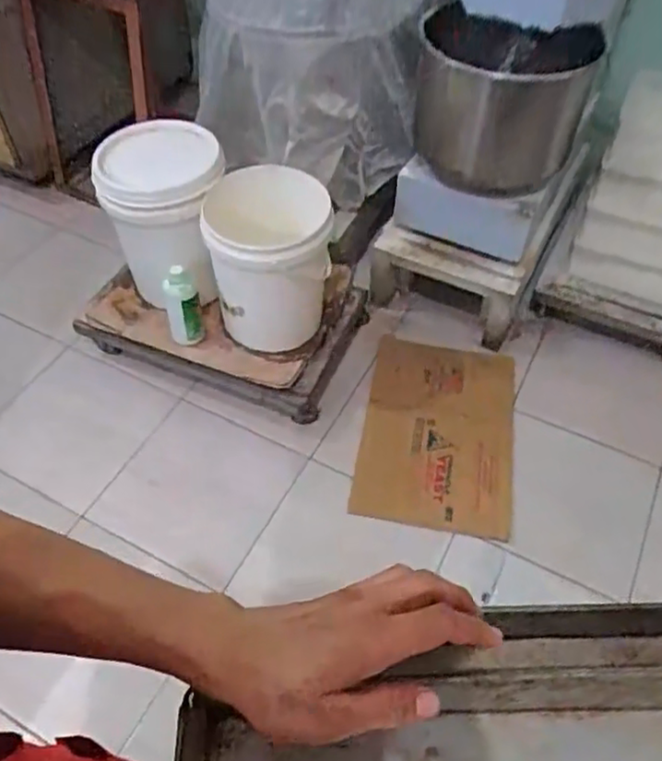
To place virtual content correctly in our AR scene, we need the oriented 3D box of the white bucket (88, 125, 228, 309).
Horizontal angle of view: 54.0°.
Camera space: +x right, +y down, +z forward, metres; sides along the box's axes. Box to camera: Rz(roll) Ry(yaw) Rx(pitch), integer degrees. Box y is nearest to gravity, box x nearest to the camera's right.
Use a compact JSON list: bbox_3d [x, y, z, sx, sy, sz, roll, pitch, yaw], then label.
[{"bbox_3d":[-0.415,-0.402,1.706,0.310,0.376,0.376,-13,53,-11],"label":"white bucket"}]

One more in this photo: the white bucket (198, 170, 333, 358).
[{"bbox_3d":[-0.151,-0.299,1.632,0.299,0.359,0.298,-6,52,-5],"label":"white bucket"}]

